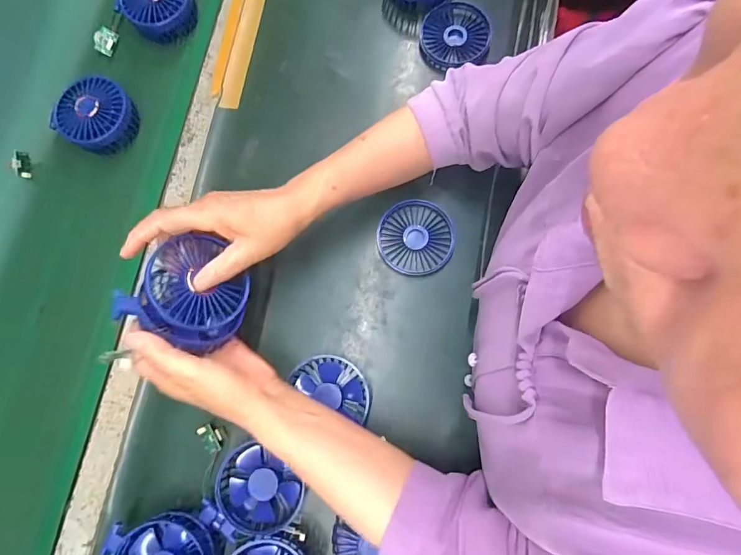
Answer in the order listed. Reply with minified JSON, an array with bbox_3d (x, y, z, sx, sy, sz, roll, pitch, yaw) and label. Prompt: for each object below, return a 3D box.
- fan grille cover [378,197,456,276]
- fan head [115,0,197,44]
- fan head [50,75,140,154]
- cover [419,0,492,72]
[{"bbox_3d":[0.054,-0.047,0.499,0.087,0.010,0.088,23,81,8],"label":"fan grille cover"},{"bbox_3d":[-0.270,-0.352,0.549,0.090,0.043,0.086,38,83,10],"label":"fan head"},{"bbox_3d":[-0.331,-0.198,0.516,0.085,0.038,0.086,-1,78,3],"label":"fan head"},{"bbox_3d":[0.106,-0.308,0.544,0.086,0.022,0.087,-14,78,1],"label":"cover"}]

